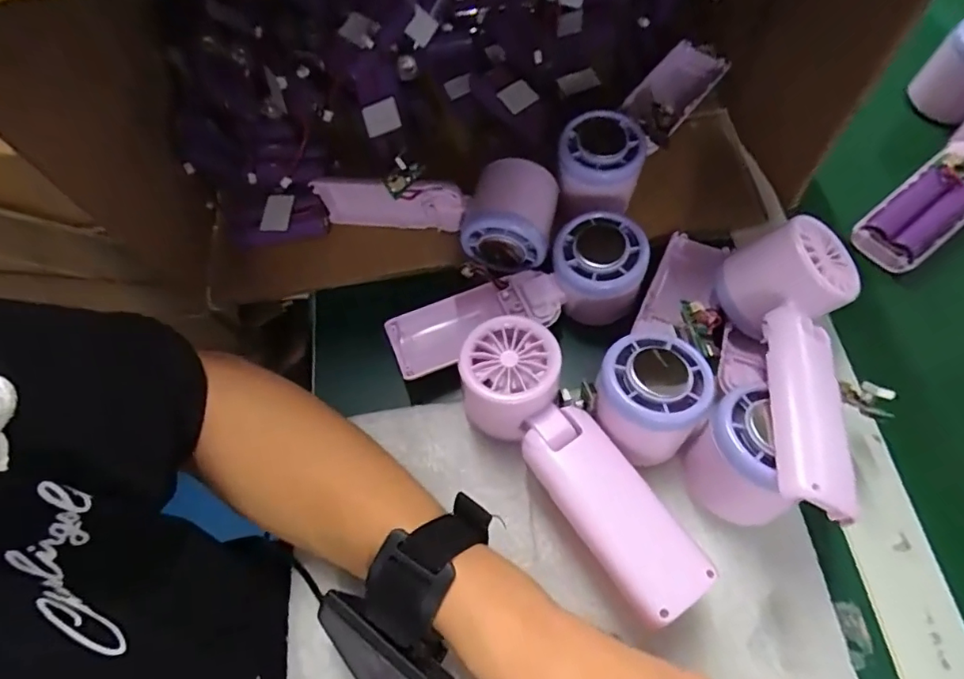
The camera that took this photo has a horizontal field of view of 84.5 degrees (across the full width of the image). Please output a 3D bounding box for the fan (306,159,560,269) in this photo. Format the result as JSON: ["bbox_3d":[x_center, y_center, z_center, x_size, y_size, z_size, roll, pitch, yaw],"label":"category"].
[{"bbox_3d":[-0.033,-0.090,0.354,0.159,0.059,0.048,11,67,9],"label":"fan"}]

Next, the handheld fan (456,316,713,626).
[{"bbox_3d":[0.044,0.067,0.281,0.055,0.056,0.160,-29,67,-9],"label":"handheld fan"}]

